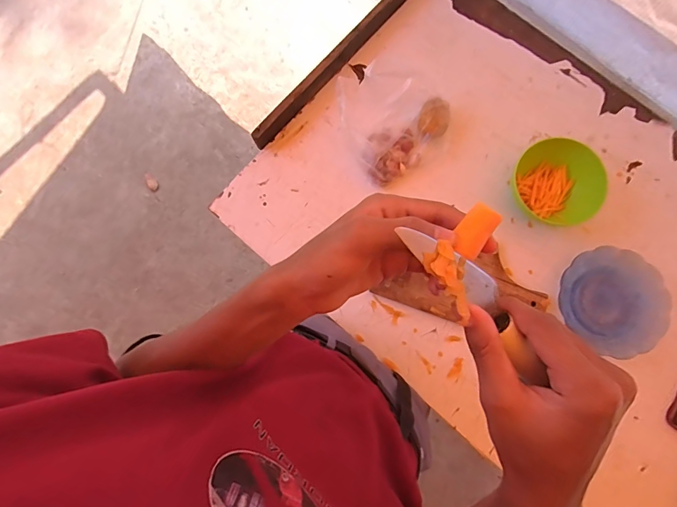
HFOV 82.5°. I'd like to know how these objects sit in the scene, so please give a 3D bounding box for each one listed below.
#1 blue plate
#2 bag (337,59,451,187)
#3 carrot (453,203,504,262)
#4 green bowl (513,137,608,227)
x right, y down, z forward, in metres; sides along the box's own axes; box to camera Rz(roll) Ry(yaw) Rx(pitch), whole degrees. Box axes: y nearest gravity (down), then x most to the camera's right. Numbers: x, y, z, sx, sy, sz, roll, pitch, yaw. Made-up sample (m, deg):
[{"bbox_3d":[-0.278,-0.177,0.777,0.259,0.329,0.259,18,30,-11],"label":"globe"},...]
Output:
[{"bbox_3d":[0.478,0.085,0.669,0.178,0.031,0.170,0,81,1],"label":"blue plate"},{"bbox_3d":[0.103,-0.244,0.689,0.197,0.125,0.159,-36,82,-4],"label":"bag"},{"bbox_3d":[0.084,-0.013,0.237,0.019,0.010,0.032,31,80,6],"label":"carrot"},{"bbox_3d":[0.386,-0.126,0.687,0.137,0.072,0.134,0,81,1],"label":"green bowl"}]

